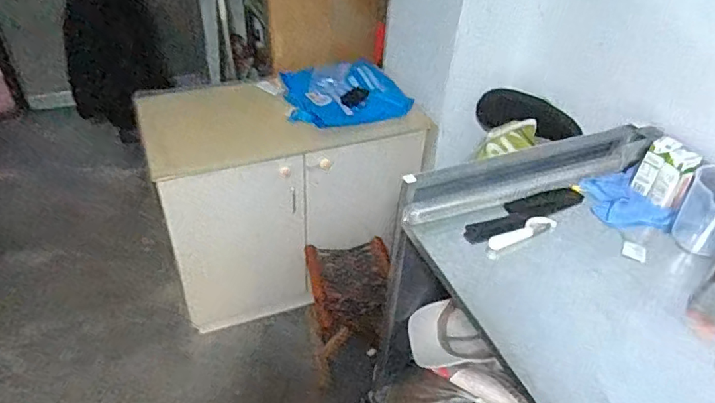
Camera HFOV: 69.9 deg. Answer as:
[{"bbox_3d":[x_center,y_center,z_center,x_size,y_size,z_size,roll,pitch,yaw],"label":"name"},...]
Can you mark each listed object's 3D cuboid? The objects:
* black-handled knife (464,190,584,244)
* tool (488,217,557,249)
[{"bbox_3d":[0.331,0.022,1.008,0.301,0.016,0.066,-21,47,-27],"label":"black-handled knife"},{"bbox_3d":[0.306,0.057,0.959,0.151,0.013,0.035,-18,45,-25],"label":"tool"}]

